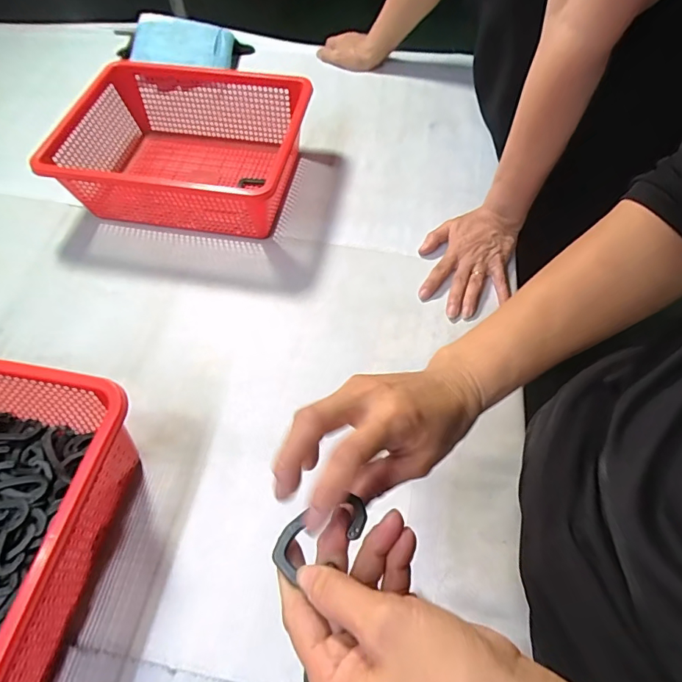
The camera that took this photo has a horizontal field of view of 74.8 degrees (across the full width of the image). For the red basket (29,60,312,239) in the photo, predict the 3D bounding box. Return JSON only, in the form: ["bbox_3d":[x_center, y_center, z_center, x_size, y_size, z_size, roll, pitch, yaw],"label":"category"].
[{"bbox_3d":[-0.203,-0.267,0.608,0.296,0.104,0.265,7,60,5],"label":"red basket"}]

